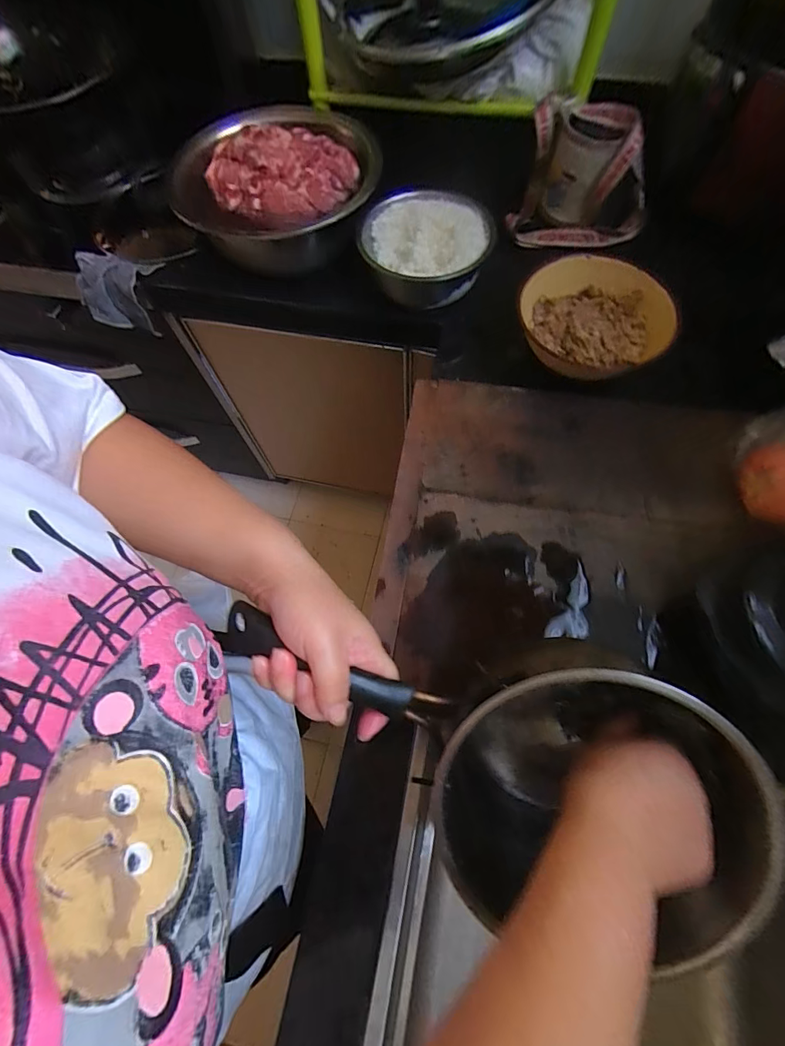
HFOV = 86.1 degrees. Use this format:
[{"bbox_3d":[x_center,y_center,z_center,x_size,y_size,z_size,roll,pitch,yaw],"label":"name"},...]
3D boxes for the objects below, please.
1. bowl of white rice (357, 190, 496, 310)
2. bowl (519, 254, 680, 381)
[{"bbox_3d":[0.049,-0.390,0.590,0.172,0.062,0.163,-1,68,3],"label":"bowl of white rice"},{"bbox_3d":[0.249,-0.252,0.523,0.177,0.056,0.153,10,69,7],"label":"bowl"}]

